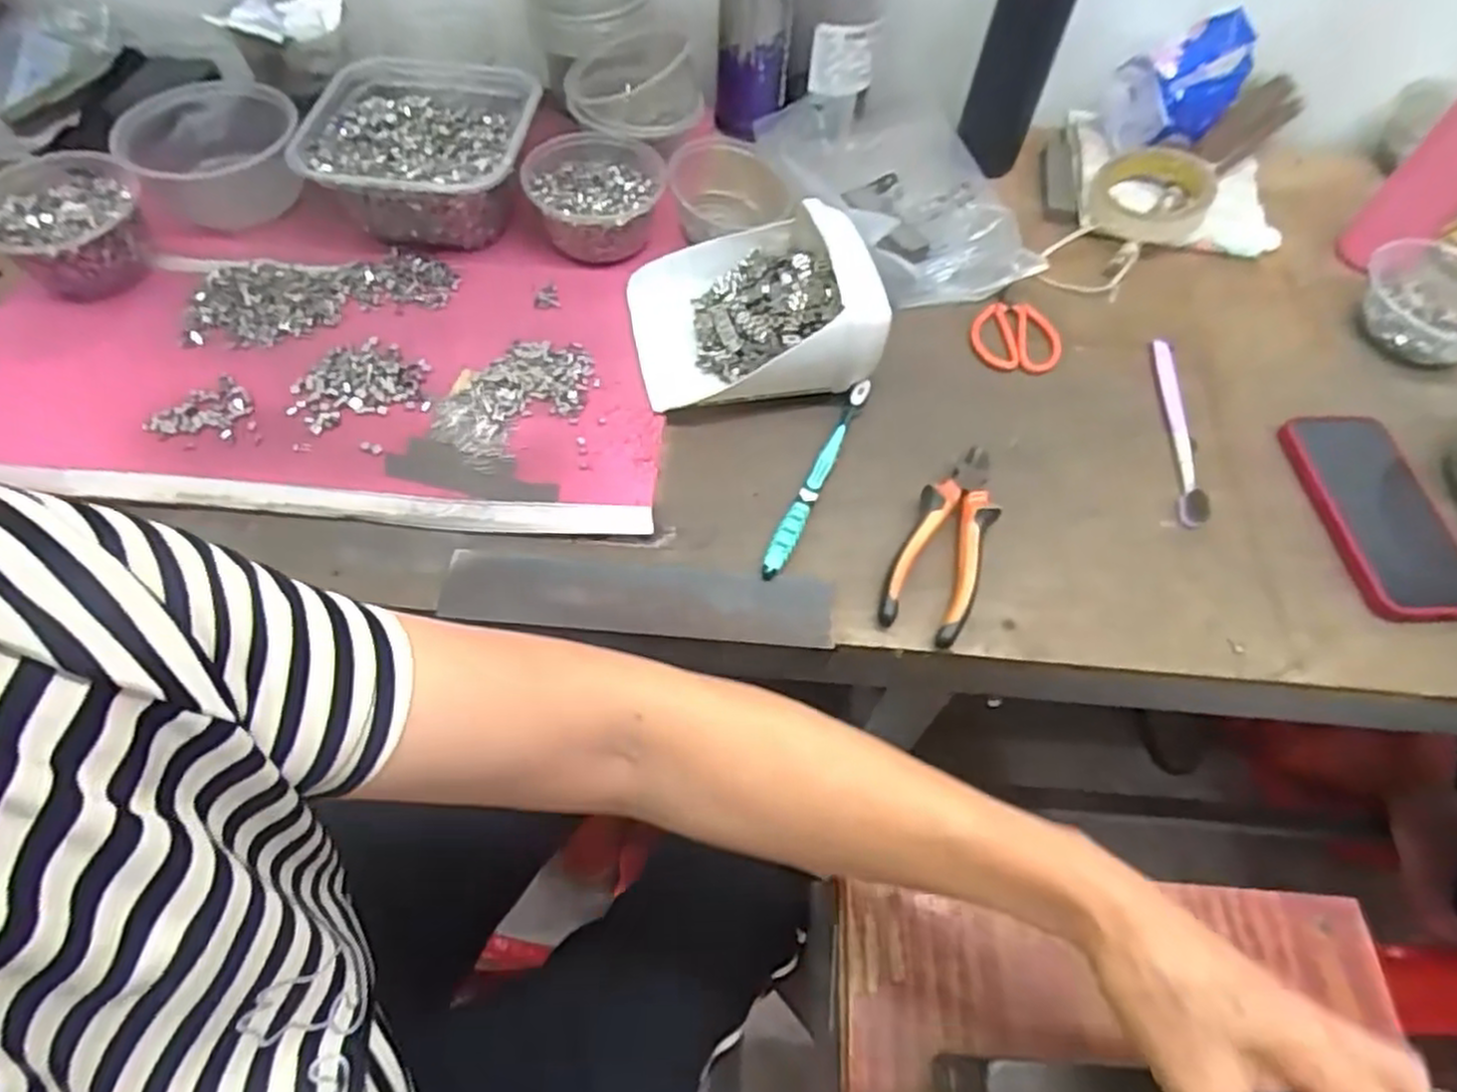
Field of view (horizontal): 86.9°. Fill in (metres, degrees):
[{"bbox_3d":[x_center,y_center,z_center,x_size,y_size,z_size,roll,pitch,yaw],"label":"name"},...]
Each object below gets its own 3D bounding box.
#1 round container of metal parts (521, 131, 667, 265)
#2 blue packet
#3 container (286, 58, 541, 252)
[{"bbox_3d":[-0.112,-0.288,0.644,0.115,0.053,0.107,6,58,1],"label":"round container of metal parts"},{"bbox_3d":[0.409,-0.421,0.702,0.109,0.085,0.080,-21,61,-14],"label":"blue packet"},{"bbox_3d":[-0.249,-0.333,0.654,0.169,0.078,0.186,5,58,1],"label":"container"}]

